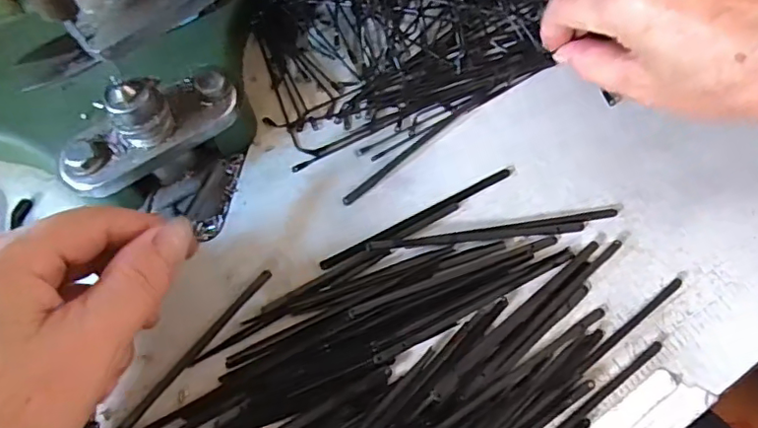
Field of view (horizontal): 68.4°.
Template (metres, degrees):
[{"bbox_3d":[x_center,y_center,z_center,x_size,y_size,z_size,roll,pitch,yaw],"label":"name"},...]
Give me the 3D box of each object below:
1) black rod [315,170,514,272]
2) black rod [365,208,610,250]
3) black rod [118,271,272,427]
[{"bbox_3d":[0.019,0.001,0.259,0.099,0.005,0.006,-27,69,-10],"label":"black rod"},{"bbox_3d":[0.053,0.007,0.255,0.115,0.005,0.005,-9,67,-2],"label":"black rod"},{"bbox_3d":[-0.081,0.061,0.237,0.007,0.004,0.095,36,72,15],"label":"black rod"}]

